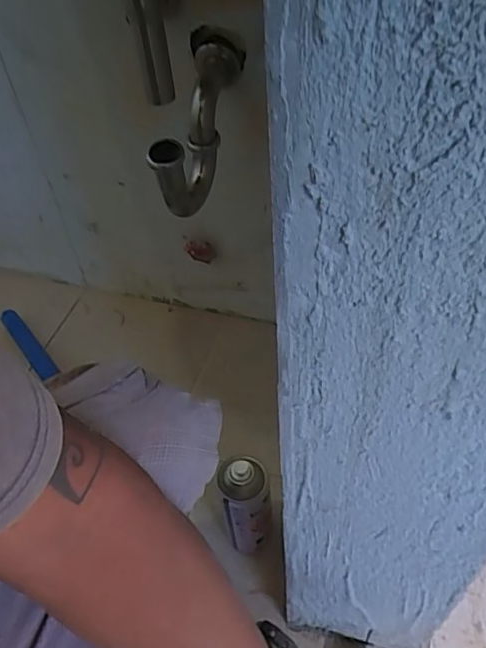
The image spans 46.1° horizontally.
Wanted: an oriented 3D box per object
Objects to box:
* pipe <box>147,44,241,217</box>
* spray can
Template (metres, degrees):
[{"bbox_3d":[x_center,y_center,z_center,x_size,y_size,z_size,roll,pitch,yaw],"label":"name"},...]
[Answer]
[{"bbox_3d":[-0.048,-0.240,0.698,0.059,0.106,0.206,9,66,12],"label":"pipe"},{"bbox_3d":[0.003,0.224,0.704,0.063,0.151,0.064,-12,49,-7],"label":"spray can"}]

